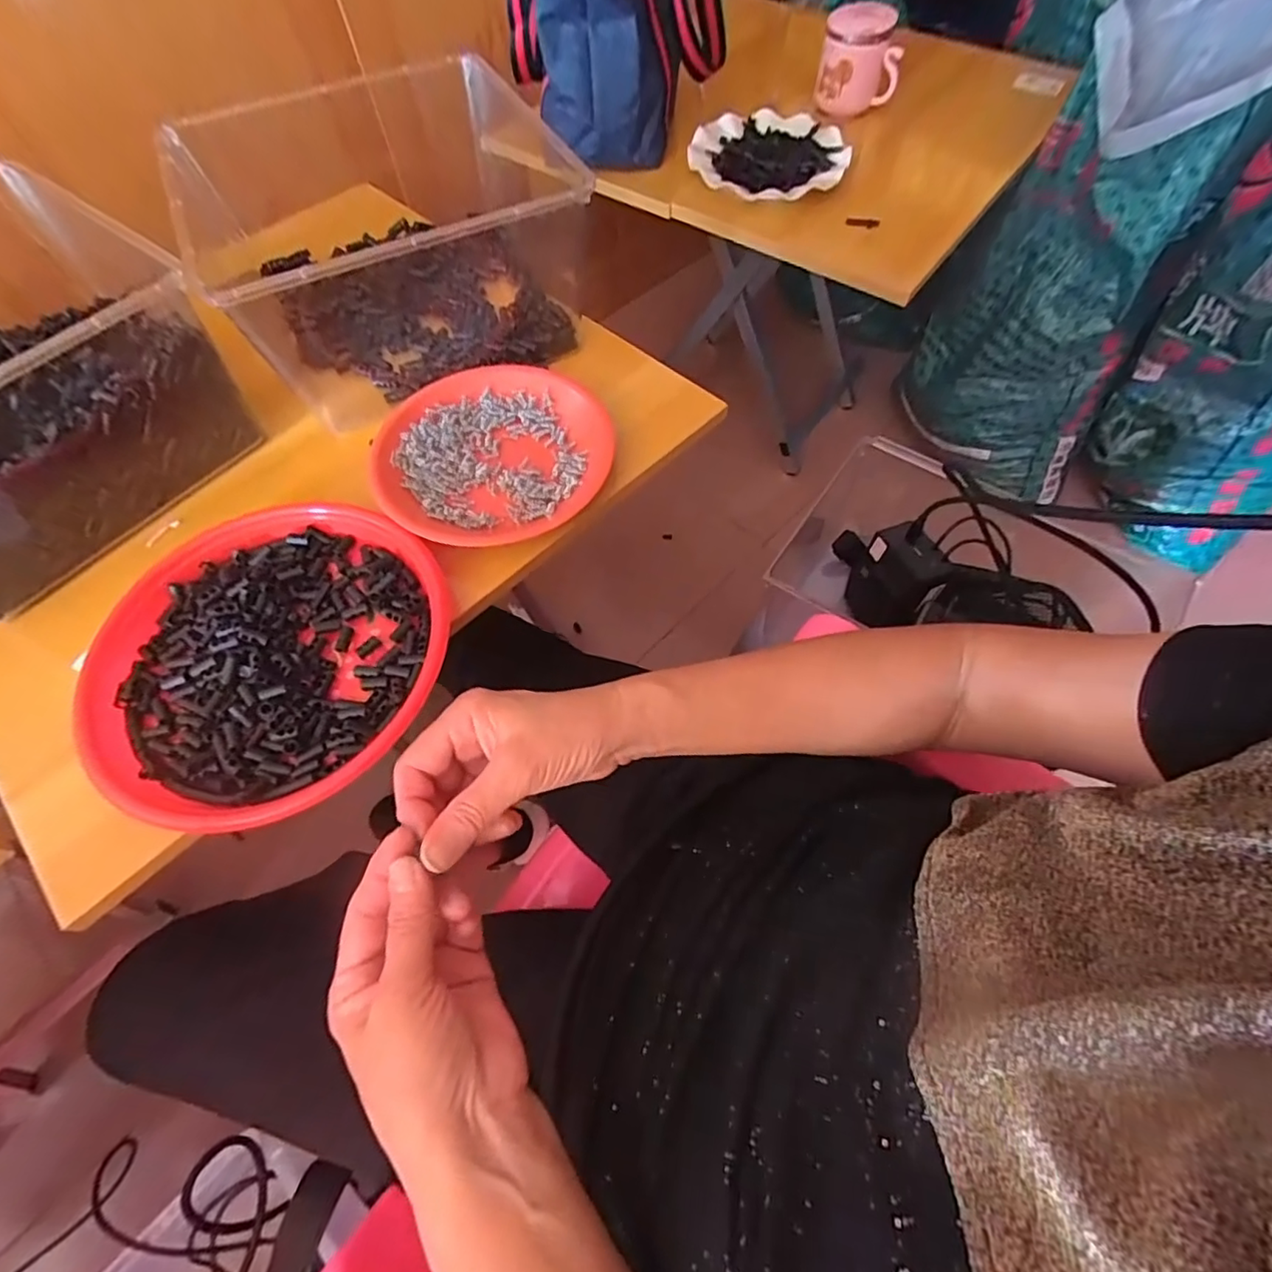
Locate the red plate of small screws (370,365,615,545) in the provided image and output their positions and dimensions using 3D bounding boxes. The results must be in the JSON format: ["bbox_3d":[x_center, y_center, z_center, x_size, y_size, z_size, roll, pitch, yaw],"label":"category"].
[{"bbox_3d":[-0.121,-0.158,0.495,0.191,0.030,0.186,-1,64,2],"label":"red plate of small screws"}]

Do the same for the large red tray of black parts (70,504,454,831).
[{"bbox_3d":[-0.256,0.009,0.402,0.227,0.021,0.230,12,65,8],"label":"large red tray of black parts"}]

